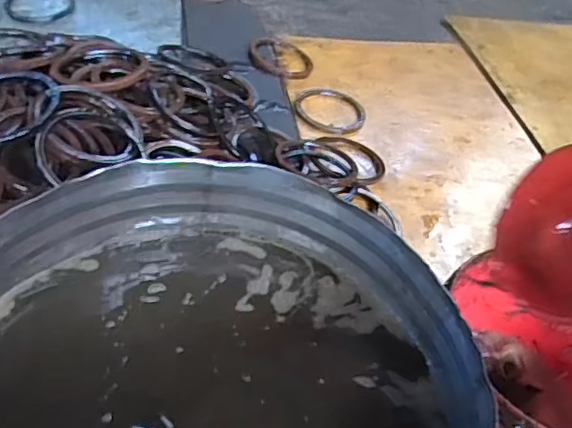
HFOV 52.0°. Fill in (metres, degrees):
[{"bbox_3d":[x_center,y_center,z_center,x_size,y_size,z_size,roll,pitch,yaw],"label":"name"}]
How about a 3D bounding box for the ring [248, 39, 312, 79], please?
[{"bbox_3d":[-0.016,-0.497,1.819,0.196,0.029,0.230,6,45,-6],"label":"ring"}]

